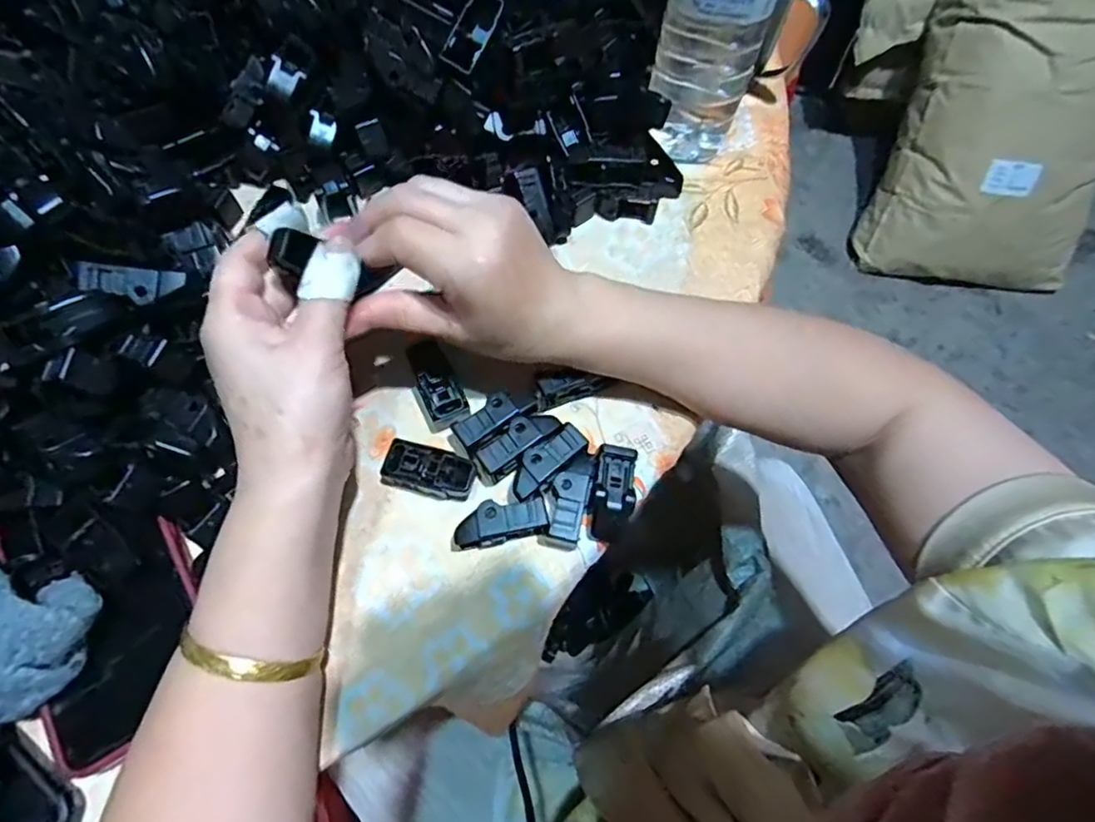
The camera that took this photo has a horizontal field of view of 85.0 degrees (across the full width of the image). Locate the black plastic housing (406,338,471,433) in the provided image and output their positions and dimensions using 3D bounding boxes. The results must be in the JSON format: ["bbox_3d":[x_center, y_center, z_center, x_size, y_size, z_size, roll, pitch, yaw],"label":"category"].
[{"bbox_3d":[-0.063,-0.014,0.340,0.025,0.016,0.051,-23,69,-10],"label":"black plastic housing"}]

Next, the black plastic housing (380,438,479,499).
[{"bbox_3d":[-0.063,0.033,0.323,0.047,0.014,0.023,12,68,4],"label":"black plastic housing"}]

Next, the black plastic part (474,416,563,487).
[{"bbox_3d":[-0.018,0.019,0.325,0.050,0.014,0.020,-39,73,-15],"label":"black plastic part"}]

